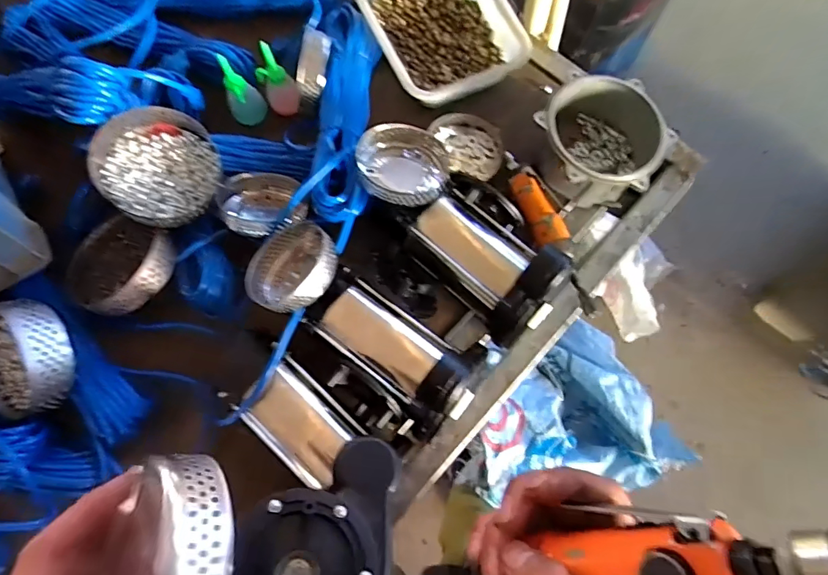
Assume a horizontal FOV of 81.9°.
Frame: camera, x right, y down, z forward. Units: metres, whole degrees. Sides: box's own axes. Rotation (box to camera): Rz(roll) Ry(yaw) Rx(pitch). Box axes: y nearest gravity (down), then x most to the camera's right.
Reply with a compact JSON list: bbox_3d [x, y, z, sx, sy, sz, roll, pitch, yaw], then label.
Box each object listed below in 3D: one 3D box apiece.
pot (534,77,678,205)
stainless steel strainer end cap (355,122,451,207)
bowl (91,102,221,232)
[{"bbox_3d":[0.239,-0.182,0.620,0.152,0.099,0.150,0,75,1],"label":"pot"},{"bbox_3d":[-0.012,-0.142,0.570,0.107,0.055,0.107,0,75,1],"label":"stainless steel strainer end cap"},{"bbox_3d":[-0.305,-0.147,0.571,0.142,0.048,0.142,3,72,-10],"label":"bowl"}]

